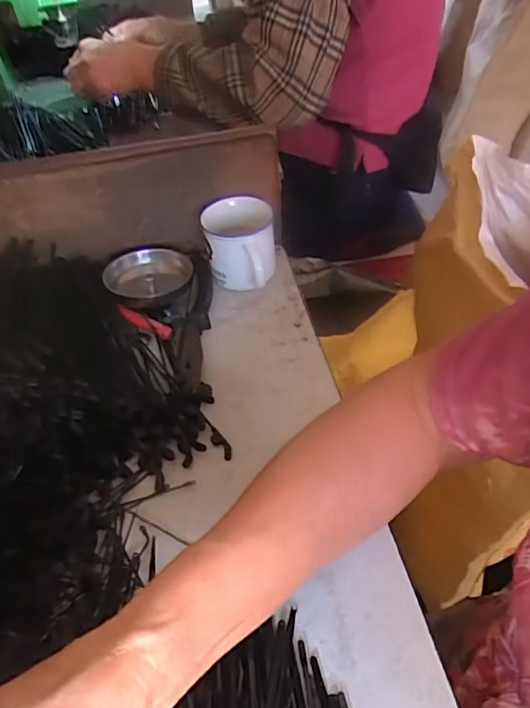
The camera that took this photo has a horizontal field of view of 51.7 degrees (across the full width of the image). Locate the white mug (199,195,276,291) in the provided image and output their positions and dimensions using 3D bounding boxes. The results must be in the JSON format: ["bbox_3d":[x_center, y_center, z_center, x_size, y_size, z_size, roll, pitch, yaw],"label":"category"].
[{"bbox_3d":[-0.023,-0.098,0.508,0.065,0.065,0.083,-2,44,1],"label":"white mug"}]

